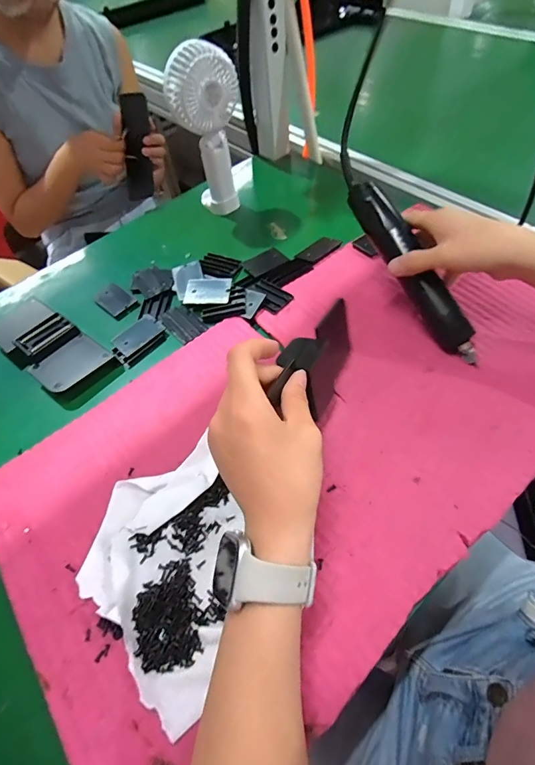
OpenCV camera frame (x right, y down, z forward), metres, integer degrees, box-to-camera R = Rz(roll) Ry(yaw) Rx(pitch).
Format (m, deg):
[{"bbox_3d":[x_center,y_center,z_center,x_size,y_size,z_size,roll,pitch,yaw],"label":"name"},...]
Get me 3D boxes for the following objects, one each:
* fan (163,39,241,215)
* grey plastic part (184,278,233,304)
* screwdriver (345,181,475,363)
[{"bbox_3d":[-0.074,-0.317,0.513,0.080,0.195,0.047,-8,56,0],"label":"fan"},{"bbox_3d":[-0.072,-0.111,0.473,0.058,0.004,0.036,3,70,13],"label":"grey plastic part"},{"bbox_3d":[0.149,-0.117,0.403,0.029,0.030,0.216,-26,80,-12],"label":"screwdriver"}]

